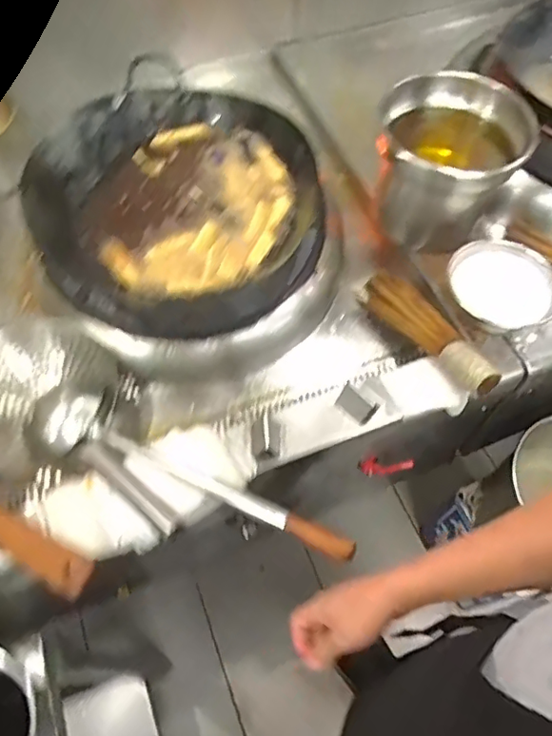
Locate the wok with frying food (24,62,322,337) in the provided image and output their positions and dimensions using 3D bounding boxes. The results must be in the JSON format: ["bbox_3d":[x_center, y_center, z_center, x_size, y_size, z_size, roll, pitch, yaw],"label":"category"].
[{"bbox_3d":[-0.140,-0.254,0.849,0.396,0.153,0.407,0,60,0],"label":"wok with frying food"}]

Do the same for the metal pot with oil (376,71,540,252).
[{"bbox_3d":[0.270,-0.316,0.877,0.212,0.208,0.210,0,60,0],"label":"metal pot with oil"}]

